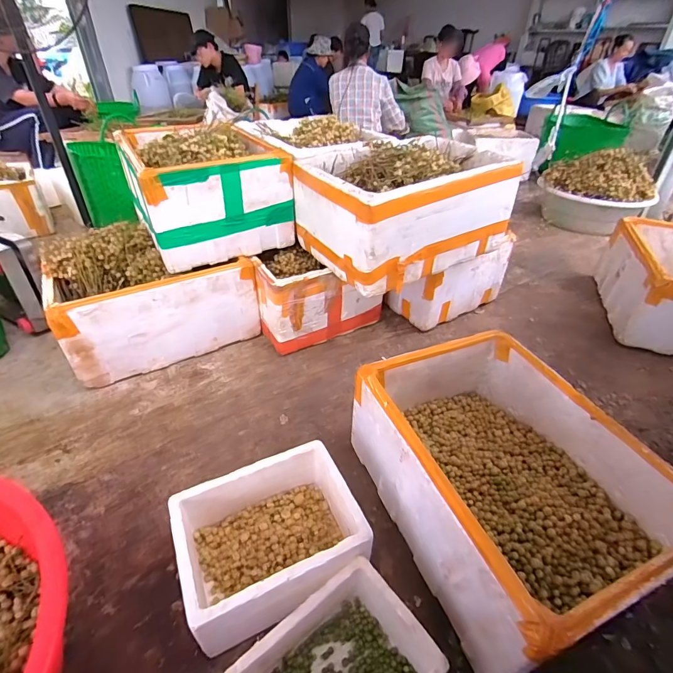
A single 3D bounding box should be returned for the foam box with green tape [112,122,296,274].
[{"bbox_3d":[-0.441,-0.495,1.323,0.420,0.337,0.485,-19,41,-24],"label":"foam box with green tape"}]

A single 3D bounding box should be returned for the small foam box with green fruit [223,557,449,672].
[{"bbox_3d":[0.002,0.553,0.629,0.283,0.125,0.208,-26,45,-31],"label":"small foam box with green fruit"}]

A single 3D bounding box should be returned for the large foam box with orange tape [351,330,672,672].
[{"bbox_3d":[0.351,0.285,0.835,0.424,0.245,0.560,-14,40,-19],"label":"large foam box with orange tape"}]

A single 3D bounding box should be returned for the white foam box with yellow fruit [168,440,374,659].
[{"bbox_3d":[-0.133,0.408,0.791,0.330,0.161,0.257,-17,41,-22],"label":"white foam box with yellow fruit"}]

